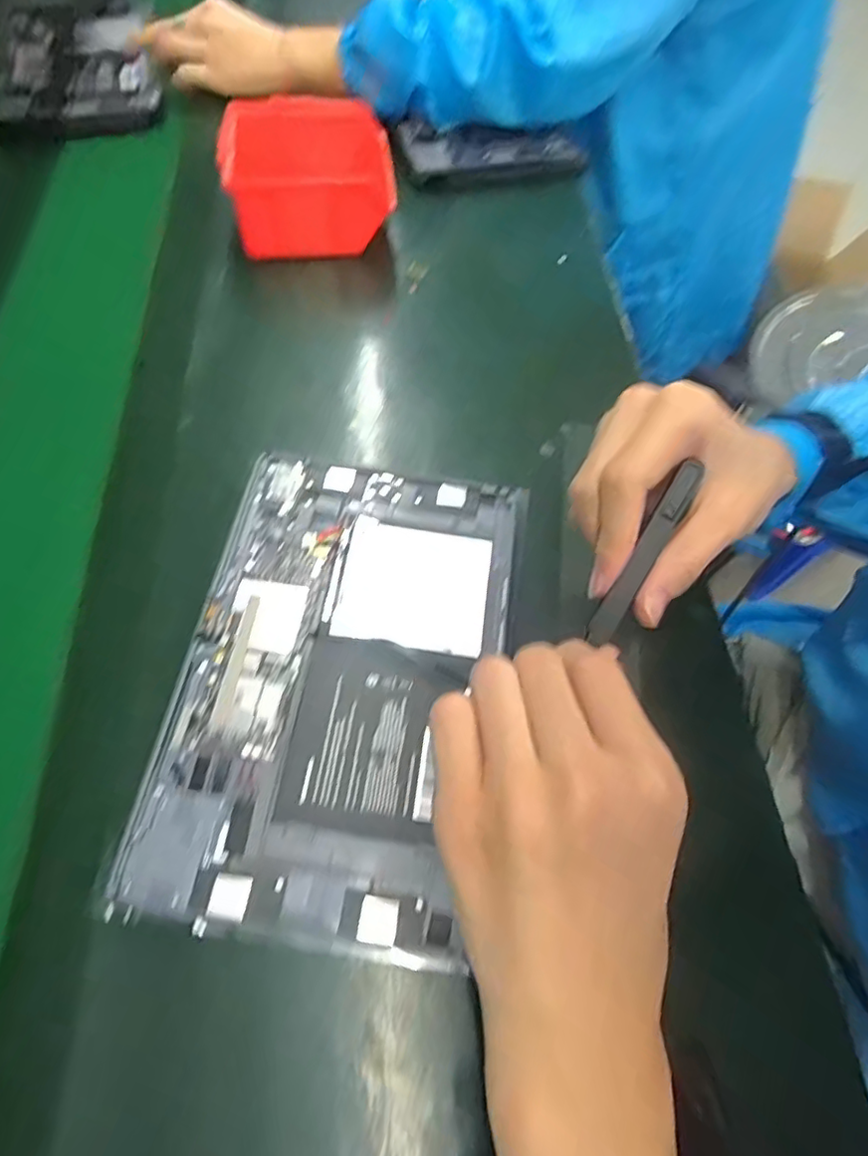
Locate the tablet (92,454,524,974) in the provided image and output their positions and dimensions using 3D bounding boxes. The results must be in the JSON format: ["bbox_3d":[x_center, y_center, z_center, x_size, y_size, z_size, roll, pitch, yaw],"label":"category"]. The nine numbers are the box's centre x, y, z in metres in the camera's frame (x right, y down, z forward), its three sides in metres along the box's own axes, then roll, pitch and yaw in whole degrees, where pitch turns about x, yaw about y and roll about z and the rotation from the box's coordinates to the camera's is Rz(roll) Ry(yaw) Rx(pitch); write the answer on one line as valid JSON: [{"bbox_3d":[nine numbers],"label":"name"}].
[{"bbox_3d":[-0.048,0.047,0.316,0.163,0.009,0.256,10,63,1],"label":"tablet"}]

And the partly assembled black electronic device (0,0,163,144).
[{"bbox_3d":[-0.390,-0.567,0.641,0.162,0.025,0.271,-14,64,-9],"label":"partly assembled black electronic device"}]

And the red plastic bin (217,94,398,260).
[{"bbox_3d":[-0.104,-0.344,0.495,0.135,0.057,0.119,-8,63,-6],"label":"red plastic bin"}]

